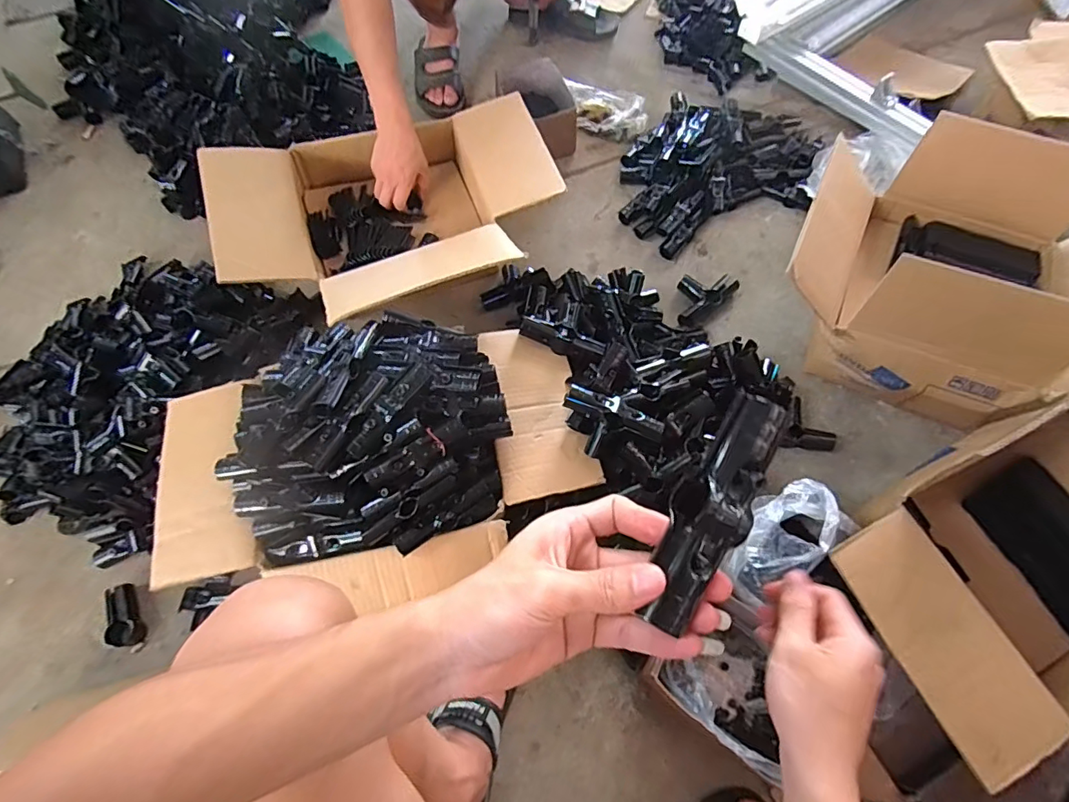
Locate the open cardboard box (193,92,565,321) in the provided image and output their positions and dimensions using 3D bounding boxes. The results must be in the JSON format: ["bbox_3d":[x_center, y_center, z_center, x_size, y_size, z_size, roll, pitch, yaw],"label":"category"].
[{"bbox_3d":[-0.228,-0.314,0.862,0.539,0.201,0.394,-24,67,-9],"label":"open cardboard box"}]

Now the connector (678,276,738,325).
[{"bbox_3d":[0.305,-0.196,0.938,0.084,0.034,0.139,41,72,18],"label":"connector"}]

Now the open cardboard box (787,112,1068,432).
[{"bbox_3d":[0.639,-0.202,0.812,0.456,0.239,0.387,19,67,10],"label":"open cardboard box"}]

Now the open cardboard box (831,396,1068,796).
[{"bbox_3d":[0.615,0.211,0.628,0.465,0.274,0.288,-28,68,-11],"label":"open cardboard box"}]

